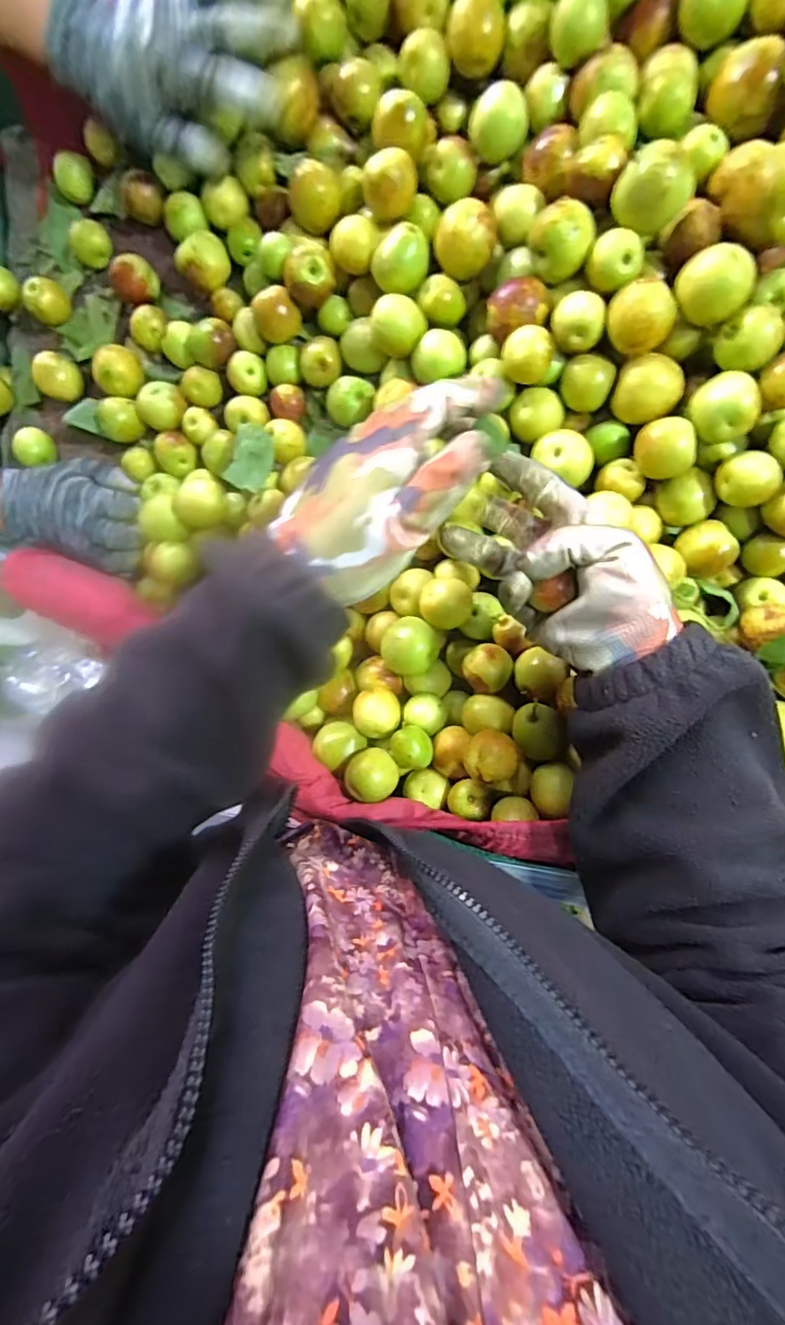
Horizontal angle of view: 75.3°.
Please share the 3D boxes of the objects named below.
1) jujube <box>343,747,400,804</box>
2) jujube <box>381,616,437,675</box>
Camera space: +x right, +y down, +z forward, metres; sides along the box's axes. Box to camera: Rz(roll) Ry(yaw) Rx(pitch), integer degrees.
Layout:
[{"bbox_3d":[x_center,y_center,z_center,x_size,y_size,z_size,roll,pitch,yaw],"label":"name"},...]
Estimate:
[{"bbox_3d":[-0.015,0.083,0.387,0.039,0.030,0.035,-1,96,2],"label":"jujube"},{"bbox_3d":[0.012,-0.013,0.405,0.042,0.033,0.047,5,97,1],"label":"jujube"}]

